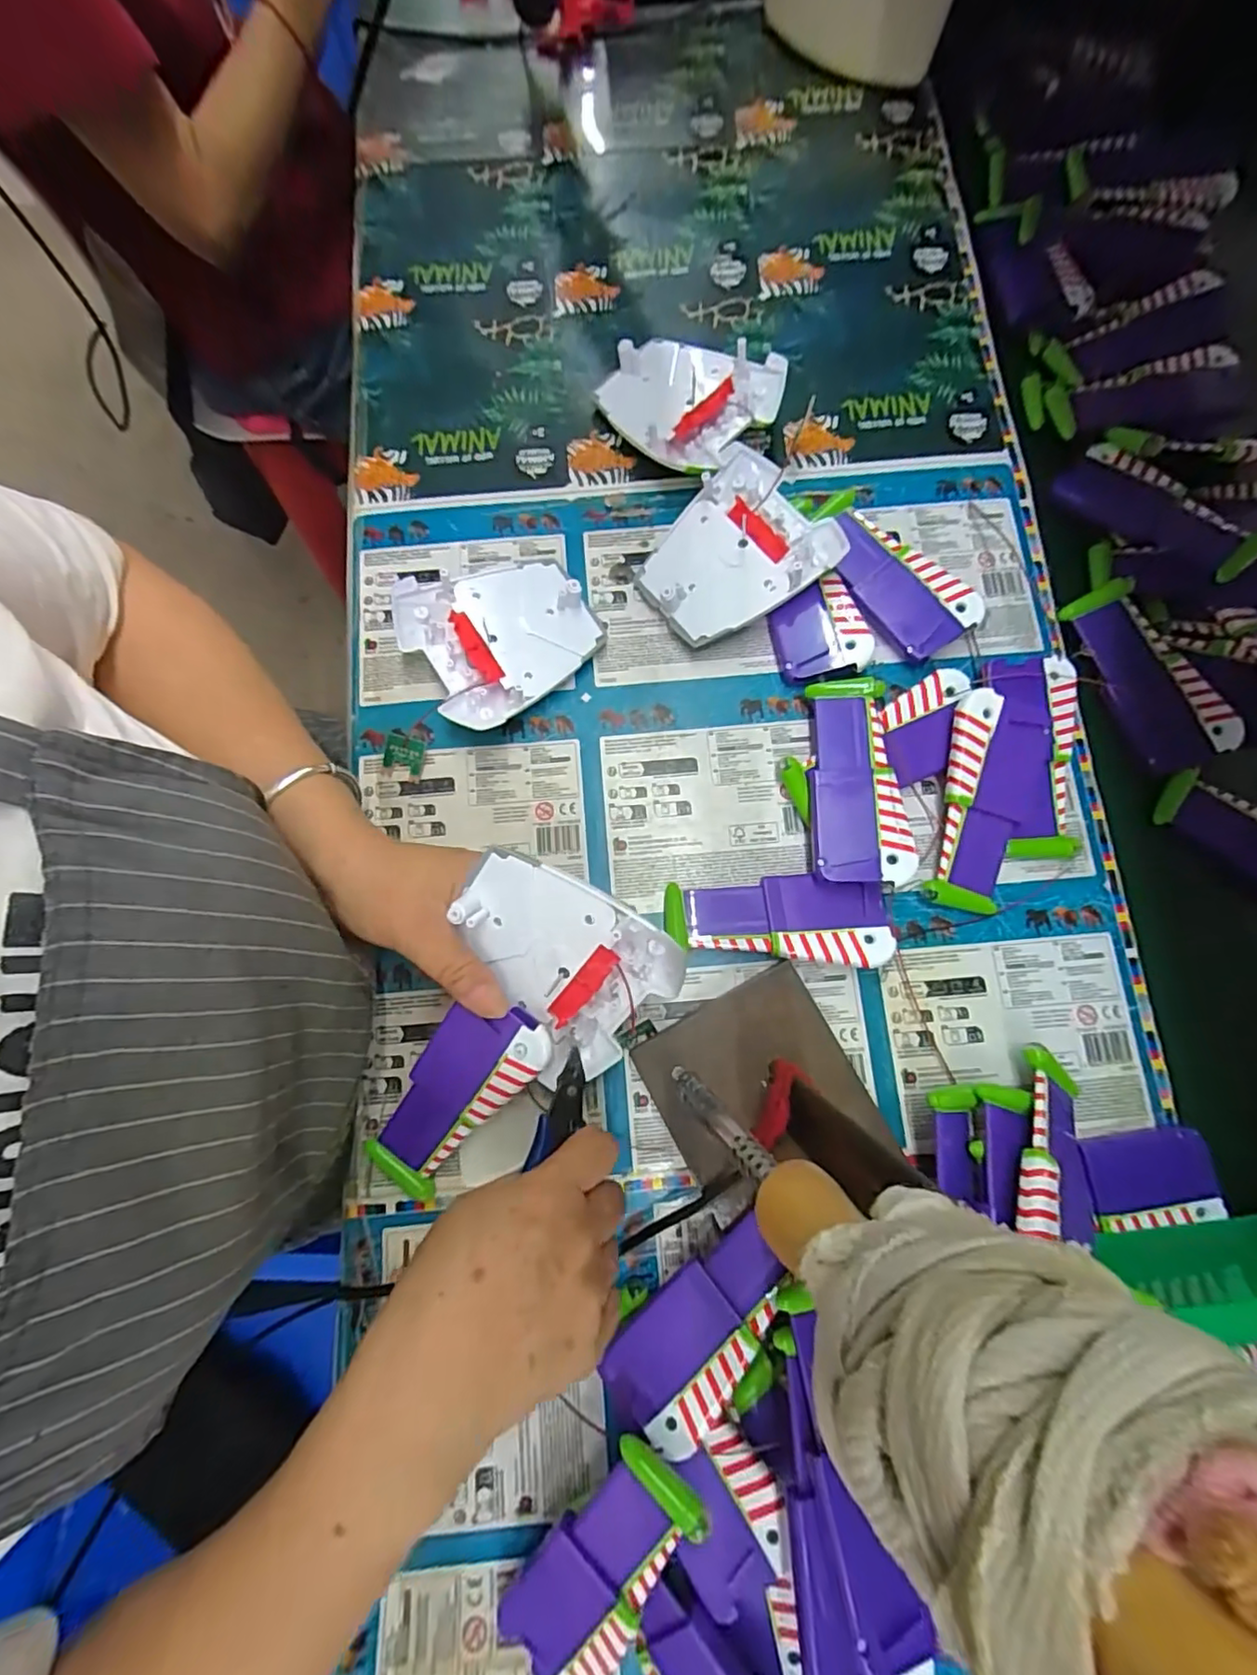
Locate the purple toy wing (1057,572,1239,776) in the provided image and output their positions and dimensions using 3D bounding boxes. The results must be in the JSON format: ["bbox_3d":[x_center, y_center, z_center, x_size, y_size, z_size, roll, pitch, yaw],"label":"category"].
[{"bbox_3d":[0.315,-0.100,0.369,0.052,0.010,0.120,-24,80,-3],"label":"purple toy wing"}]

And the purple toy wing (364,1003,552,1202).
[{"bbox_3d":[-0.090,0.129,0.305,0.049,0.011,0.120,43,105,9],"label":"purple toy wing"}]

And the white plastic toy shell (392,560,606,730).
[{"bbox_3d":[-0.076,-0.122,0.367,0.106,0.030,0.095,-32,80,-5],"label":"white plastic toy shell"}]

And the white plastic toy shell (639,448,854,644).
[{"bbox_3d":[0.064,-0.176,0.378,0.107,0.031,0.096,-37,81,-5],"label":"white plastic toy shell"}]

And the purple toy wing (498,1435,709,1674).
[{"bbox_3d":[-0.012,0.318,0.262,0.049,0.015,0.118,31,97,7],"label":"purple toy wing"}]

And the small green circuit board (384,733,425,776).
[{"bbox_3d":[-0.134,-0.050,0.363,0.022,0.004,0.021,13,108,-4],"label":"small green circuit board"}]

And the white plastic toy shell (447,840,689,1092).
[{"bbox_3d":[-0.037,0.060,0.300,0.106,0.038,0.096,35,109,-4],"label":"white plastic toy shell"}]

